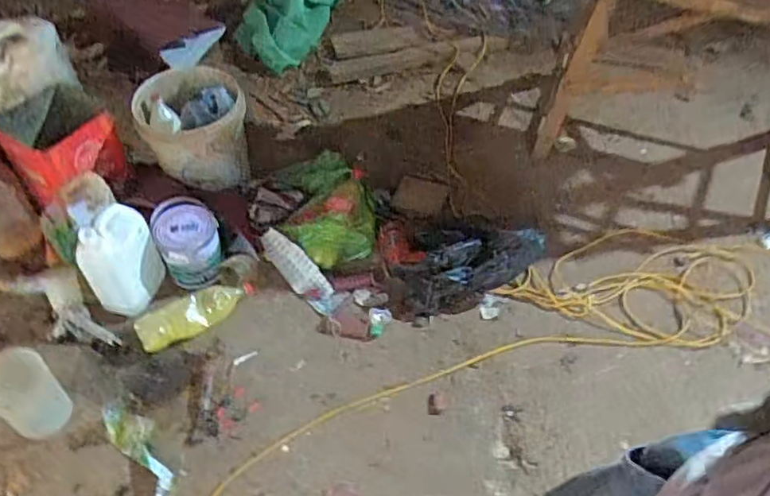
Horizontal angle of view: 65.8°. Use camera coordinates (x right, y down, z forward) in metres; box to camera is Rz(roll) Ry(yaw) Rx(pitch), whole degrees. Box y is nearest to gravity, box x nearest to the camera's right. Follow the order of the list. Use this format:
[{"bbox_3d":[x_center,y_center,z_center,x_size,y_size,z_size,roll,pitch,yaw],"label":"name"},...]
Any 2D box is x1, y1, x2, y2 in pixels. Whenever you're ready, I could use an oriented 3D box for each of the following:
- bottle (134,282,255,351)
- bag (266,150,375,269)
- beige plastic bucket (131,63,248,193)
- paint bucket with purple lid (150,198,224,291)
[{"bbox_3d":[-0.512,0.165,1.617,0.322,0.063,0.115,-30,57,-25],"label":"bottle"},{"bbox_3d":[-0.196,-0.161,1.867,0.294,0.093,0.518,-11,51,-12],"label":"bag"},{"bbox_3d":[-0.580,-0.356,1.812,0.318,0.261,0.269,-13,52,-12],"label":"beige plastic bucket"},{"bbox_3d":[-0.552,-0.020,1.675,0.175,0.176,0.204,-17,52,-16],"label":"paint bucket with purple lid"}]

